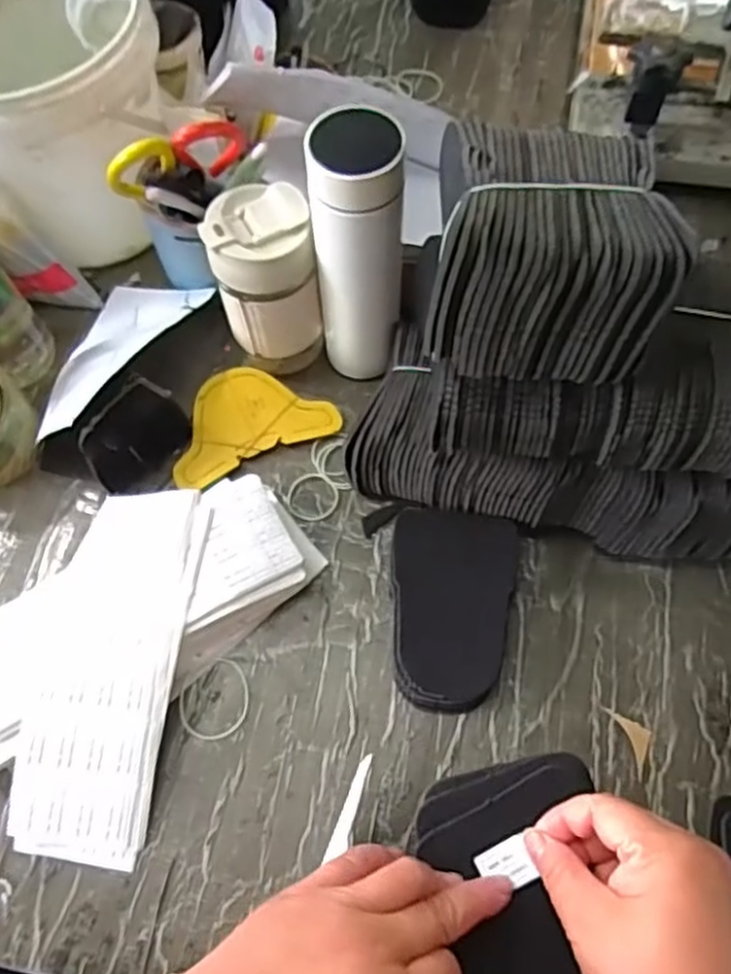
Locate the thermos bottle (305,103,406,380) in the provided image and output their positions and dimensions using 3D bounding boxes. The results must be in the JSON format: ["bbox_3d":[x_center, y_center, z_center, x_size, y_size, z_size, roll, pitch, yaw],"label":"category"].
[{"bbox_3d":[-0.005,-0.166,0.539,0.067,0.211,0.072,0,66,2],"label":"thermos bottle"}]

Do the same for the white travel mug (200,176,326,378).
[{"bbox_3d":[-0.077,-0.164,0.583,0.076,0.143,0.074,-1,66,1],"label":"white travel mug"}]

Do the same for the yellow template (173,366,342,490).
[{"bbox_3d":[-0.103,-0.062,0.621,0.142,0.008,0.094,-23,67,-8],"label":"yellow template"}]

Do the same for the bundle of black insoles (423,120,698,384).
[{"bbox_3d":[0.104,-0.138,0.405,0.128,0.090,0.130,0,66,2],"label":"bundle of black insoles"}]

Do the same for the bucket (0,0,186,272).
[{"bbox_3d":[-0.276,-0.333,0.636,0.197,0.190,0.200,-1,66,1],"label":"bucket"}]

